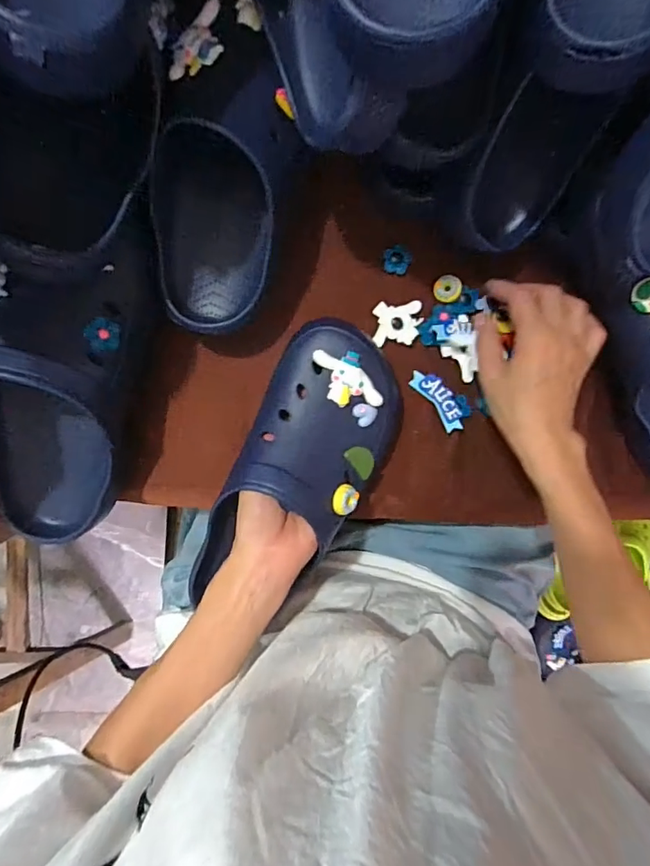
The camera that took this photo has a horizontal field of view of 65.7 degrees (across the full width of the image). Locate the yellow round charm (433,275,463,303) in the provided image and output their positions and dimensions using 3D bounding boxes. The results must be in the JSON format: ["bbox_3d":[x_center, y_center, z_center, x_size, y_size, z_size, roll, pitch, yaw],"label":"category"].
[{"bbox_3d":[0.109,-0.129,0.448,0.024,0.005,0.024,-2,84,20],"label":"yellow round charm"}]

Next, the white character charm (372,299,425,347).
[{"bbox_3d":[0.065,-0.097,0.446,0.043,0.004,0.037,-4,93,-1],"label":"white character charm"}]

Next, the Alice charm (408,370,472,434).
[{"bbox_3d":[0.105,-0.032,0.446,0.030,0.015,0.059,-40,93,1],"label":"Alice charm"}]

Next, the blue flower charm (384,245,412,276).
[{"bbox_3d":[0.063,-0.153,0.445,0.024,0.004,0.024,0,93,-1],"label":"blue flower charm"}]

